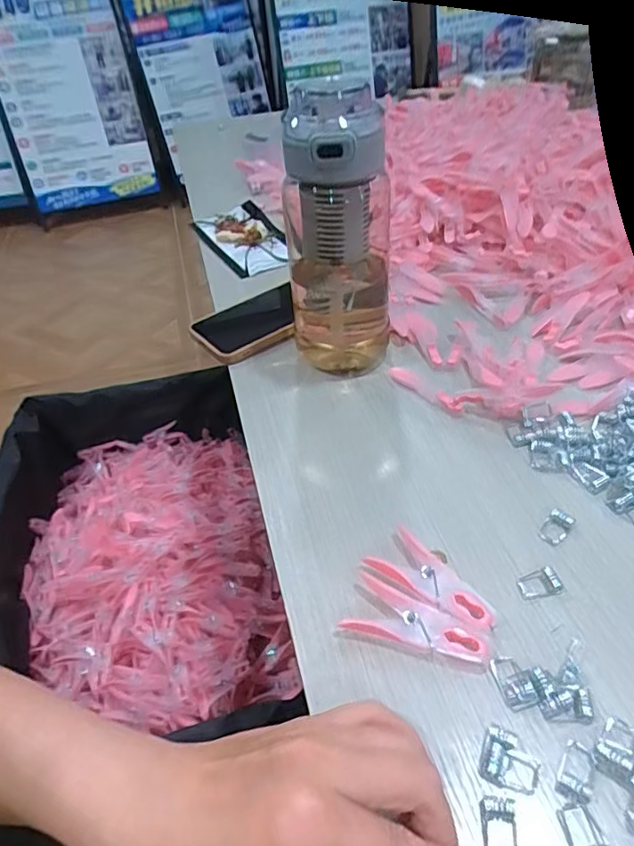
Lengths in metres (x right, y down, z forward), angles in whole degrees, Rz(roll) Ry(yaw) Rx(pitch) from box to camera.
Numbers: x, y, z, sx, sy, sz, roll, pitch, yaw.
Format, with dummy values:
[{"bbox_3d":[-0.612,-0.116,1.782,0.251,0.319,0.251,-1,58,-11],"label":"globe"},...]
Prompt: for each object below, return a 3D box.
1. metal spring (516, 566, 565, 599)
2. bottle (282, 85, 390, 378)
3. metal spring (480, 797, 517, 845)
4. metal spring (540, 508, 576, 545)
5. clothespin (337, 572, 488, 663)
[{"bbox_3d":[0.127,0.090,0.321,0.023,0.008,0.016,-9,42,-4],"label":"metal spring"},{"bbox_3d":[0.012,-0.136,0.437,0.082,0.208,0.065,1,43,9],"label":"bottle"},{"bbox_3d":[0.078,0.173,0.239,0.014,0.004,0.024,1,43,7],"label":"metal spring"},{"bbox_3d":[0.147,0.064,0.346,0.015,0.007,0.023,29,52,32],"label":"metal spring"},{"bbox_3d":[0.053,0.111,0.306,0.075,0.011,0.033,17,47,22],"label":"clothespin"}]

